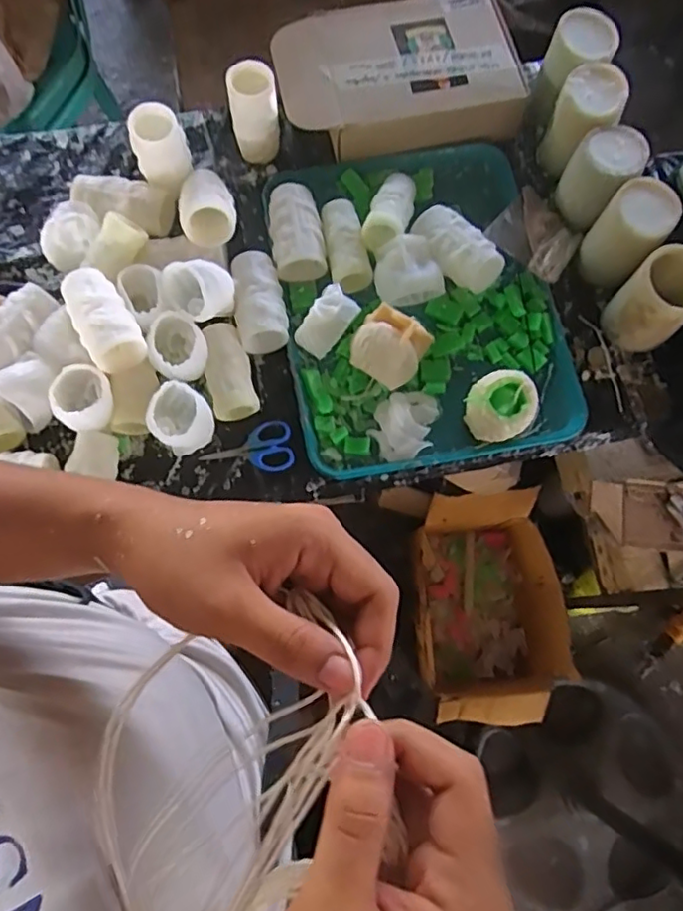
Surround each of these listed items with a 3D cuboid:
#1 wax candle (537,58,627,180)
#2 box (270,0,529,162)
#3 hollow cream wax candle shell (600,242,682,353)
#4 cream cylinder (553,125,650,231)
[{"bbox_3d":[0.317,-0.443,0.795,0.076,0.121,0.078,0,75,-2],"label":"wax candle"},{"bbox_3d":[0.073,-0.520,0.828,0.322,0.068,0.202,-13,76,-5],"label":"box"},{"bbox_3d":[0.382,-0.187,0.726,0.084,0.109,0.080,0,75,-2],"label":"hollow cream wax candle shell"},{"bbox_3d":[0.331,-0.359,0.769,0.081,0.086,0.094,35,77,7],"label":"cream cylinder"}]

